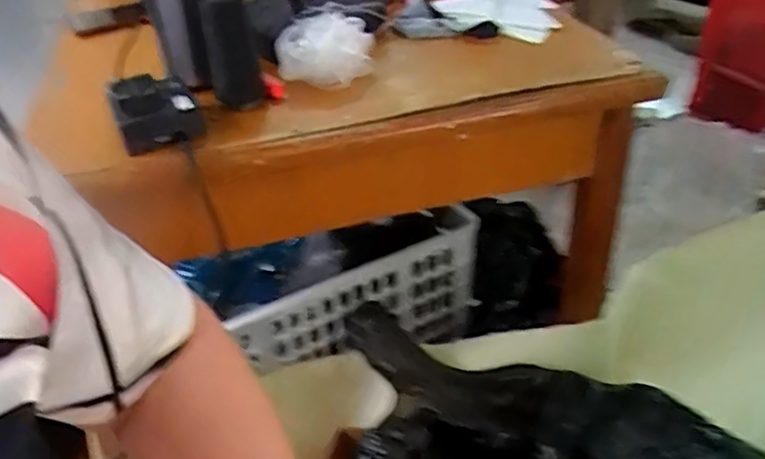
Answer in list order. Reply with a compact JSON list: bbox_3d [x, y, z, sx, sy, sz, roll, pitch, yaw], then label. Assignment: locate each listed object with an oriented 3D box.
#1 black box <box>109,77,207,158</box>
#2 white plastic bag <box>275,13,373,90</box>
[{"bbox_3d":[-0.203,-0.106,0.585,0.071,0.043,0.072,-18,39,-18],"label":"black box"},{"bbox_3d":[-0.059,-0.186,0.667,0.096,0.046,0.087,-7,37,-5],"label":"white plastic bag"}]

